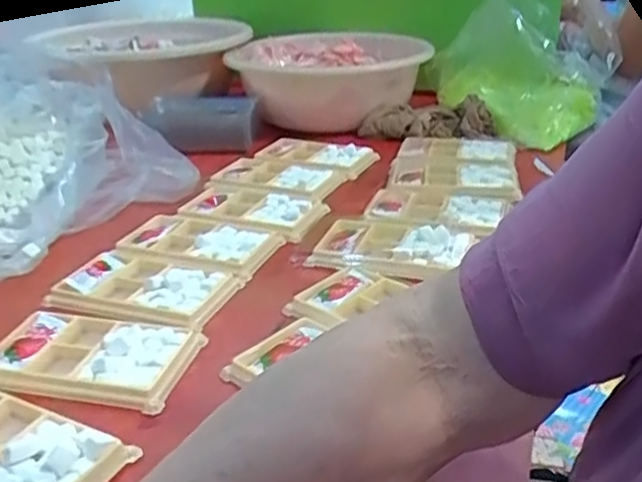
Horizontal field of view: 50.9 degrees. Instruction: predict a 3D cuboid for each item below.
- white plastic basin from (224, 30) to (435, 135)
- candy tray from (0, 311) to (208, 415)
[{"bbox_3d":[0.013,-0.231,0.967,0.261,0.098,0.220,-2,27,1],"label":"white plastic basin"},{"bbox_3d":[-0.152,0.077,0.451,0.127,0.016,0.078,4,27,12],"label":"candy tray"}]

